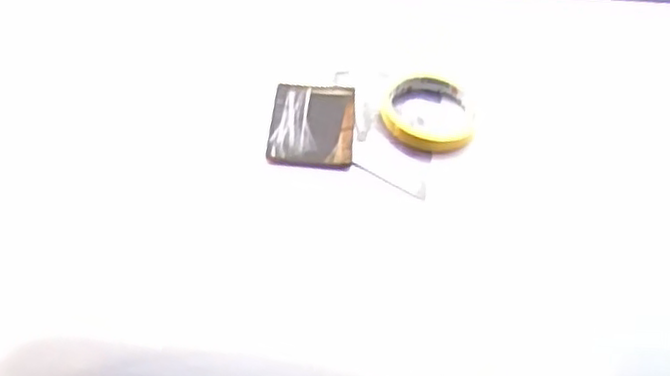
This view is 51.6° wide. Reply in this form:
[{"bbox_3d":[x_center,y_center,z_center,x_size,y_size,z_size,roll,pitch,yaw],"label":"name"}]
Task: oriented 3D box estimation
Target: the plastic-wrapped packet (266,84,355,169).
[{"bbox_3d":[-0.020,-0.058,0.627,0.074,0.006,0.098,5,49,-3],"label":"plastic-wrapped packet"}]

